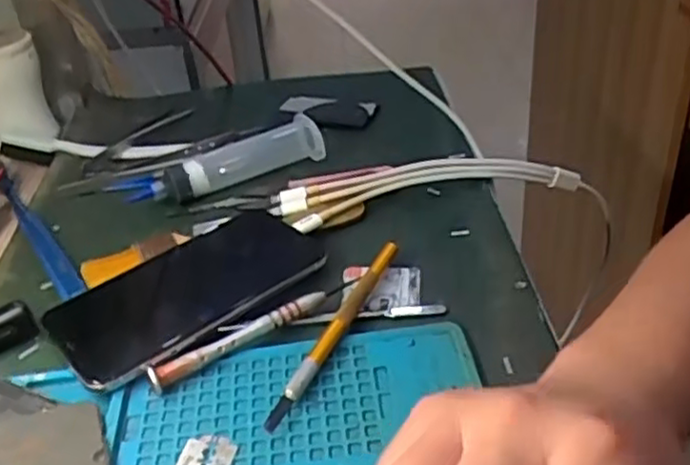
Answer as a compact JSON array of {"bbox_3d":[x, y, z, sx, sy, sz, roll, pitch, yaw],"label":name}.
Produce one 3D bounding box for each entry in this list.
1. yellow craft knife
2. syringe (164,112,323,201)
[{"bbox_3d":[-0.004,0.045,0.344,0.010,0.014,0.128,13,38,24],"label":"yellow craft knife"},{"bbox_3d":[-0.070,-0.049,0.483,0.108,0.026,0.031,-19,37,-20],"label":"syringe"}]

